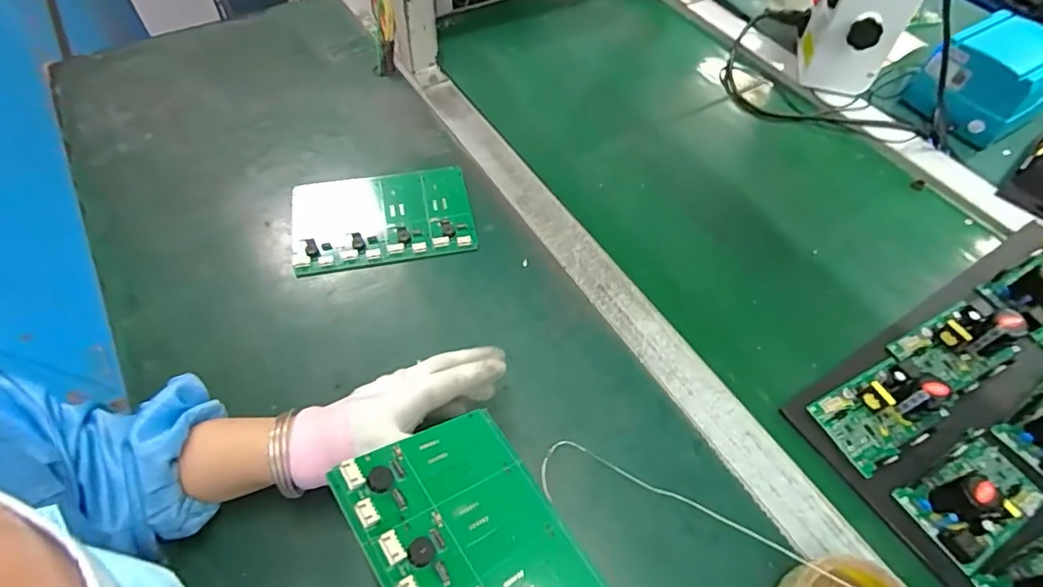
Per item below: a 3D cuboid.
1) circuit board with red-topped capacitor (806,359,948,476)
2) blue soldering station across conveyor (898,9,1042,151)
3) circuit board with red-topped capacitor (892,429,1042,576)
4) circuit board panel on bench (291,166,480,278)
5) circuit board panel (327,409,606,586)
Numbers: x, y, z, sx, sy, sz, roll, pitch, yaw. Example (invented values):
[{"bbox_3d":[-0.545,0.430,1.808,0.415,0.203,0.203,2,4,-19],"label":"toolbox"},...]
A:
[{"bbox_3d":[0.314,0.096,0.469,0.103,0.043,0.070,-23,59,-16],"label":"circuit board with red-topped capacitor"},{"bbox_3d":[0.594,-0.272,0.699,0.142,0.091,0.129,-25,59,-18],"label":"blue soldering station across conveyor"},{"bbox_3d":[0.370,0.153,0.430,0.117,0.041,0.070,-25,59,-18],"label":"circuit board with red-topped capacitor"},{"bbox_3d":[-0.148,-0.083,0.590,0.184,0.014,0.126,-9,55,-9],"label":"circuit board panel on bench"},{"bbox_3d":[-0.014,0.153,0.306,0.115,0.009,0.175,-12,54,-46],"label":"circuit board panel"}]

